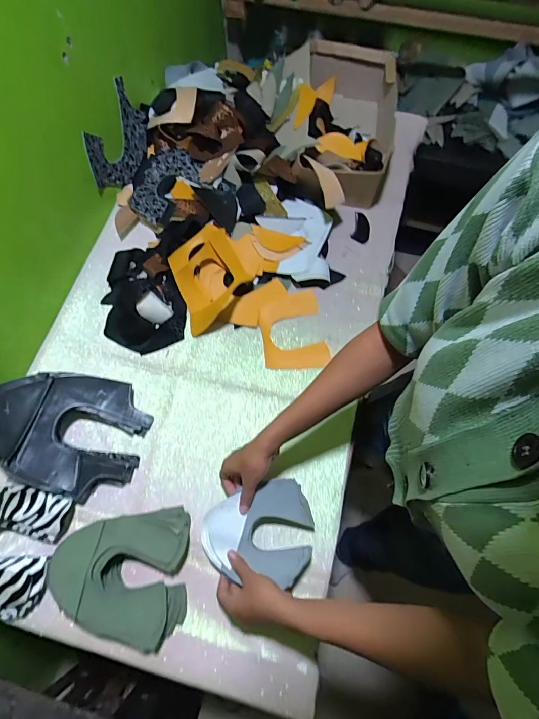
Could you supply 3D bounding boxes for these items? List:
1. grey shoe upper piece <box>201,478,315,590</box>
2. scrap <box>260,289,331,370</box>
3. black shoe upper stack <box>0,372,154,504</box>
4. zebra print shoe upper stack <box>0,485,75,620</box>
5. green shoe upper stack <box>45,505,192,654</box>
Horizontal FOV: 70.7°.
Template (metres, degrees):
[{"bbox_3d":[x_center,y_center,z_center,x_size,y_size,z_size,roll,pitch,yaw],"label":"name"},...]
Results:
[{"bbox_3d":[-0.014,0.259,0.561,0.163,0.056,0.131,-15,69,-5],"label":"grey shoe upper piece"},{"bbox_3d":[0.043,-0.058,0.728,0.116,0.007,0.157,-7,69,-2],"label":"scrap"},{"bbox_3d":[-0.324,0.108,0.610,0.222,0.100,0.194,12,69,5],"label":"black shoe upper stack"},{"bbox_3d":[-0.400,0.271,0.556,0.172,0.067,0.167,6,69,3],"label":"zebra print shoe upper stack"},{"bbox_3d":[-0.208,0.316,0.549,0.181,0.077,0.176,-7,69,-2],"label":"green shoe upper stack"}]

